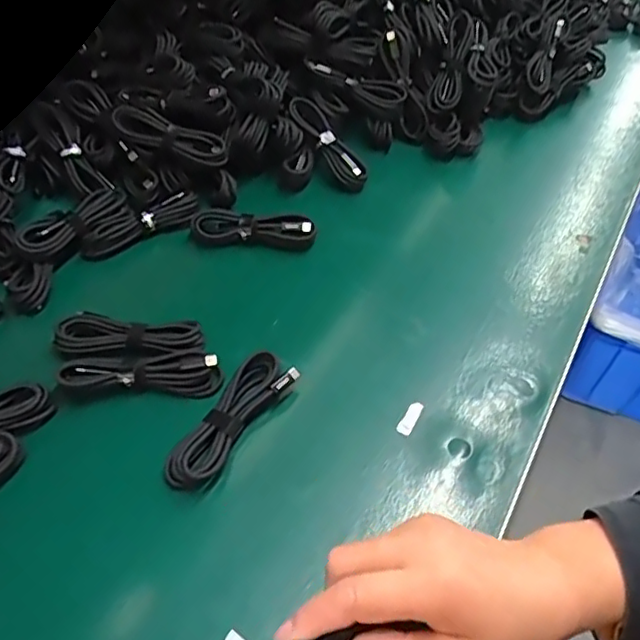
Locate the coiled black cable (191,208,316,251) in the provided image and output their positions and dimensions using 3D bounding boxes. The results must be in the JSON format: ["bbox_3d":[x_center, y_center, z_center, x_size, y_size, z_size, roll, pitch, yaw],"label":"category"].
[{"bbox_3d":[-0.060,-0.083,0.548,0.109,0.027,0.026,5,49,1],"label":"coiled black cable"}]

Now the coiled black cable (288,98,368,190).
[{"bbox_3d":[0.010,-0.179,0.604,0.029,0.015,0.110,-32,82,-27],"label":"coiled black cable"}]

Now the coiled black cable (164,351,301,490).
[{"bbox_3d":[-0.062,0.069,0.420,0.035,0.021,0.114,29,54,21],"label":"coiled black cable"}]

